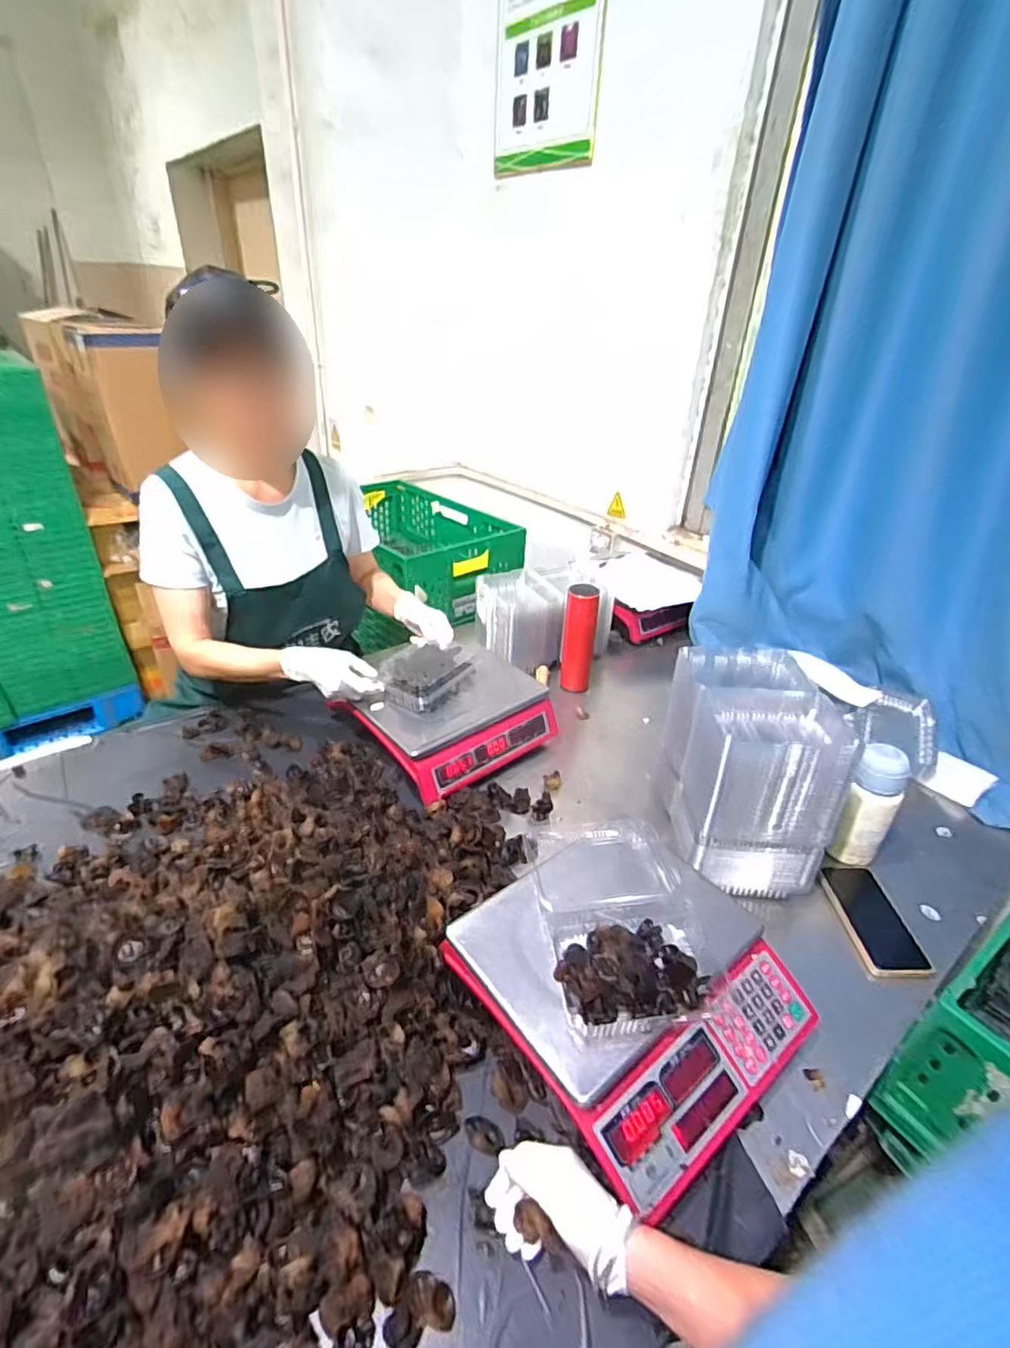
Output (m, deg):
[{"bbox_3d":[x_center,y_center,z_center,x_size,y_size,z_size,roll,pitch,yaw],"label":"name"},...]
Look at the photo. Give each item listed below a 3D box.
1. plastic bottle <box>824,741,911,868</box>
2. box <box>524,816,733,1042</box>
[{"bbox_3d":[0.513,0.196,0.852,0.065,0.184,0.069,26,38,31],"label":"plastic bottle"},{"bbox_3d":[0.123,0.265,0.688,0.168,0.055,0.274,-1,32,-8],"label":"box"}]

